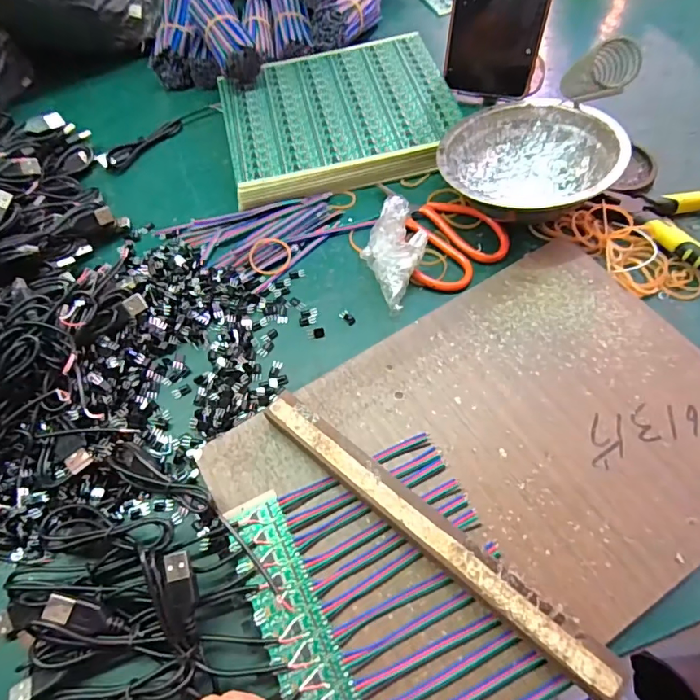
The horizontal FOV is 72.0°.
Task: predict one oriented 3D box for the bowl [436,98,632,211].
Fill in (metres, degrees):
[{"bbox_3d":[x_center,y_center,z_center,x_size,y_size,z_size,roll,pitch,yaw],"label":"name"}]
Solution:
[{"bbox_3d":[0.135,-0.149,0.372,0.129,0.045,0.113,6,62,8],"label":"bowl"}]

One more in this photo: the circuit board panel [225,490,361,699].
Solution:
[{"bbox_3d":[-0.021,0.151,0.238,0.032,0.007,0.163,-26,63,-10],"label":"circuit board panel"}]

